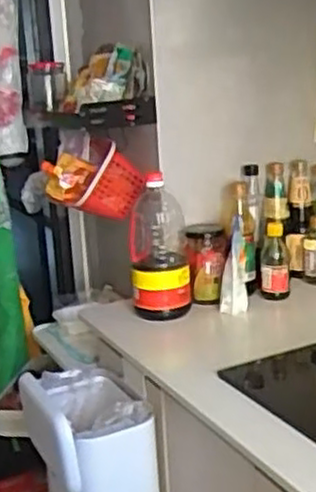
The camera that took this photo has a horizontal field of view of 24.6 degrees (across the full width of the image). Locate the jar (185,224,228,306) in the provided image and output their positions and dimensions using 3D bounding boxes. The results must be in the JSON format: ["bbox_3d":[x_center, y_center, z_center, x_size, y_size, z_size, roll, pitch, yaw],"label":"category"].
[{"bbox_3d":[0.102,0.037,1.495,0.077,0.156,0.078,-4,15,1],"label":"jar"}]

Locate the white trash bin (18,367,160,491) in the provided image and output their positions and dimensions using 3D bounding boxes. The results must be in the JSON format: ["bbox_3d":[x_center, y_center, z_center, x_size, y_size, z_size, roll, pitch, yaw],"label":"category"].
[{"bbox_3d":[-0.120,0.402,1.320,0.180,0.279,0.253,-9,16,-20],"label":"white trash bin"}]

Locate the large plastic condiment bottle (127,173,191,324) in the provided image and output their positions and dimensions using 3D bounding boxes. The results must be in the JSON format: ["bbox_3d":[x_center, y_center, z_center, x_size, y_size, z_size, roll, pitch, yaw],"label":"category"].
[{"bbox_3d":[0.001,0.011,1.430,0.114,0.267,0.104,-4,15,-1],"label":"large plastic condiment bottle"}]

